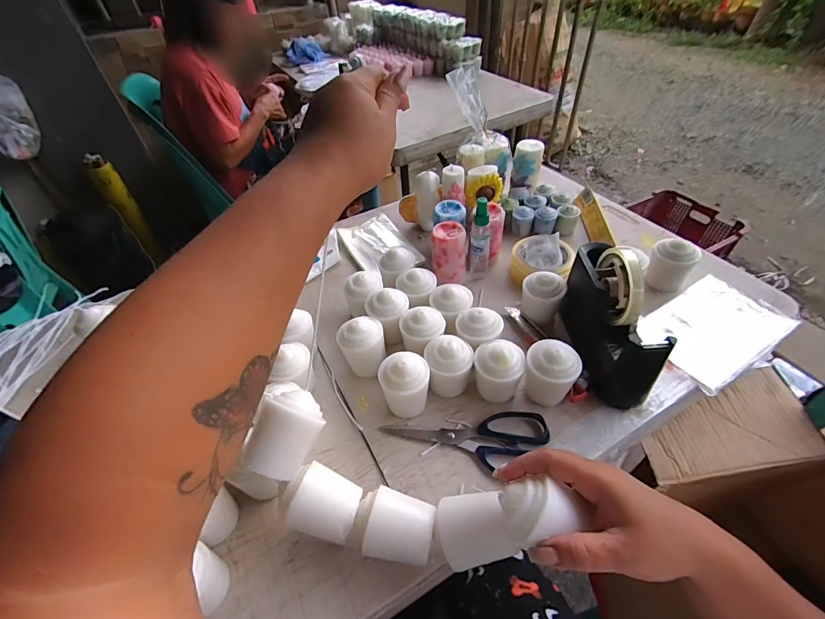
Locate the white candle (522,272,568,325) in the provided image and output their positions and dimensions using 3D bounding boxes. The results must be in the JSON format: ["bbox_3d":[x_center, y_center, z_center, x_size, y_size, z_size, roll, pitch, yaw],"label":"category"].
[{"bbox_3d":[0.178,-0.014,0.518,0.057,0.066,0.048,15,50,17],"label":"white candle"}]

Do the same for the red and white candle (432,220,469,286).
[{"bbox_3d":[0.058,-0.083,0.578,0.053,0.086,0.056,6,48,10],"label":"red and white candle"}]

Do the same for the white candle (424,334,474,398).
[{"bbox_3d":[0.043,0.066,0.448,0.055,0.064,0.052,0,47,4],"label":"white candle"}]

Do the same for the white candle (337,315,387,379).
[{"bbox_3d":[-0.061,0.047,0.474,0.057,0.063,0.054,-15,48,-10],"label":"white candle"}]

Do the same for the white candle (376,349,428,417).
[{"bbox_3d":[-0.008,0.086,0.430,0.057,0.071,0.051,-11,48,-6],"label":"white candle"}]

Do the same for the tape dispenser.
[{"bbox_3d":[0.233,0.004,0.446,0.054,0.129,0.183,-6,47,-1],"label":"tape dispenser"}]

